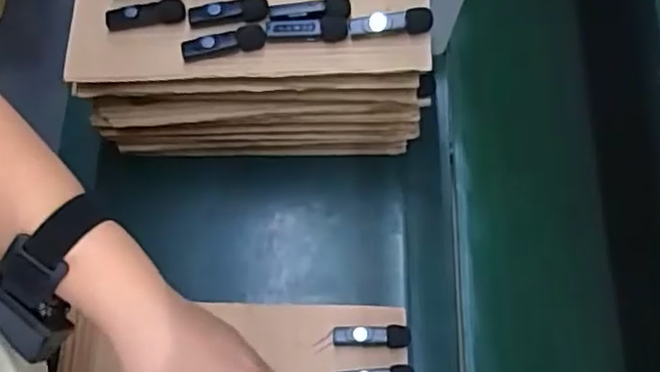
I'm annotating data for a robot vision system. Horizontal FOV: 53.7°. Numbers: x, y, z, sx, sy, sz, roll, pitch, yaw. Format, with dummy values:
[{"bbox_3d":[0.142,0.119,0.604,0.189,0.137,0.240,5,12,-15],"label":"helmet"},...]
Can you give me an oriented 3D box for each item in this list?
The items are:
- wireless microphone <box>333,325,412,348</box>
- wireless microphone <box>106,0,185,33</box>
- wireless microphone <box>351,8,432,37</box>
[{"bbox_3d":[0.037,0.133,0.574,0.066,0.017,0.019,0,70,-3],"label":"wireless microphone"},{"bbox_3d":[-0.153,-0.142,0.537,0.065,0.013,0.019,-5,70,-5],"label":"wireless microphone"},{"bbox_3d":[0.048,-0.128,0.514,0.065,0.016,0.014,-1,70,-3],"label":"wireless microphone"}]

